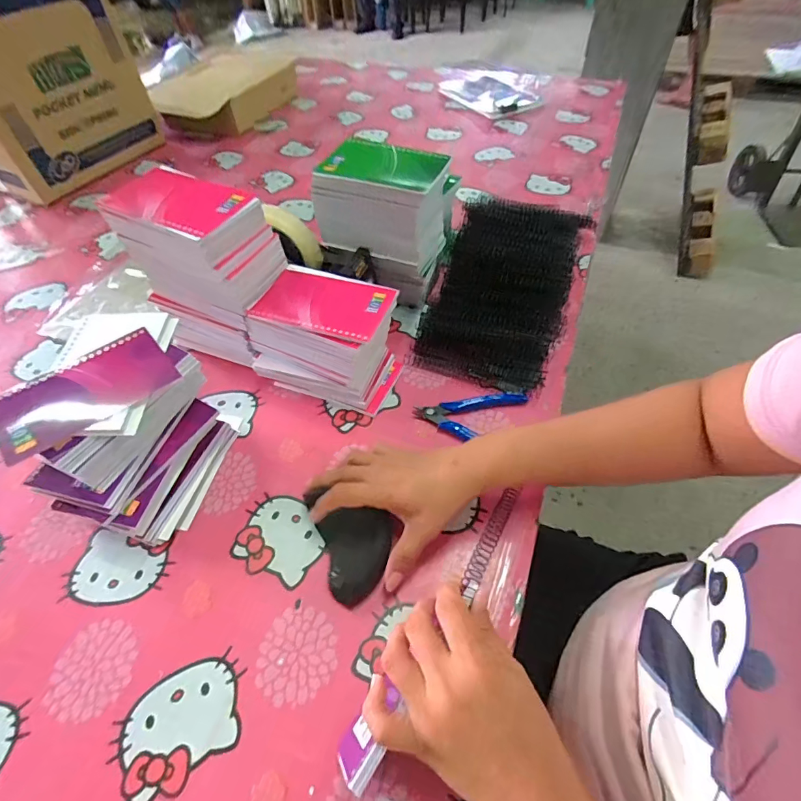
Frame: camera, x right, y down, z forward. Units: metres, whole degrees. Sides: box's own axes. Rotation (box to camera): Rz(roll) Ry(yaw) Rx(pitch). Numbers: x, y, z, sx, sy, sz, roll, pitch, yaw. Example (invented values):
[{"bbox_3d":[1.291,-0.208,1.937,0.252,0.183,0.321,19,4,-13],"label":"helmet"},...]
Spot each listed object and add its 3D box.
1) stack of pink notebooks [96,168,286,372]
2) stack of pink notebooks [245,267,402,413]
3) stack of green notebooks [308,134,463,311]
[{"bbox_3d":[-0.205,-0.133,0.480,0.147,0.189,0.086,18,55,15],"label":"stack of pink notebooks"},{"bbox_3d":[-0.082,-0.069,0.481,0.151,0.109,0.096,15,55,13],"label":"stack of pink notebooks"},{"bbox_3d":[-0.020,-0.204,0.534,0.148,0.177,0.076,13,54,11],"label":"stack of green notebooks"}]

